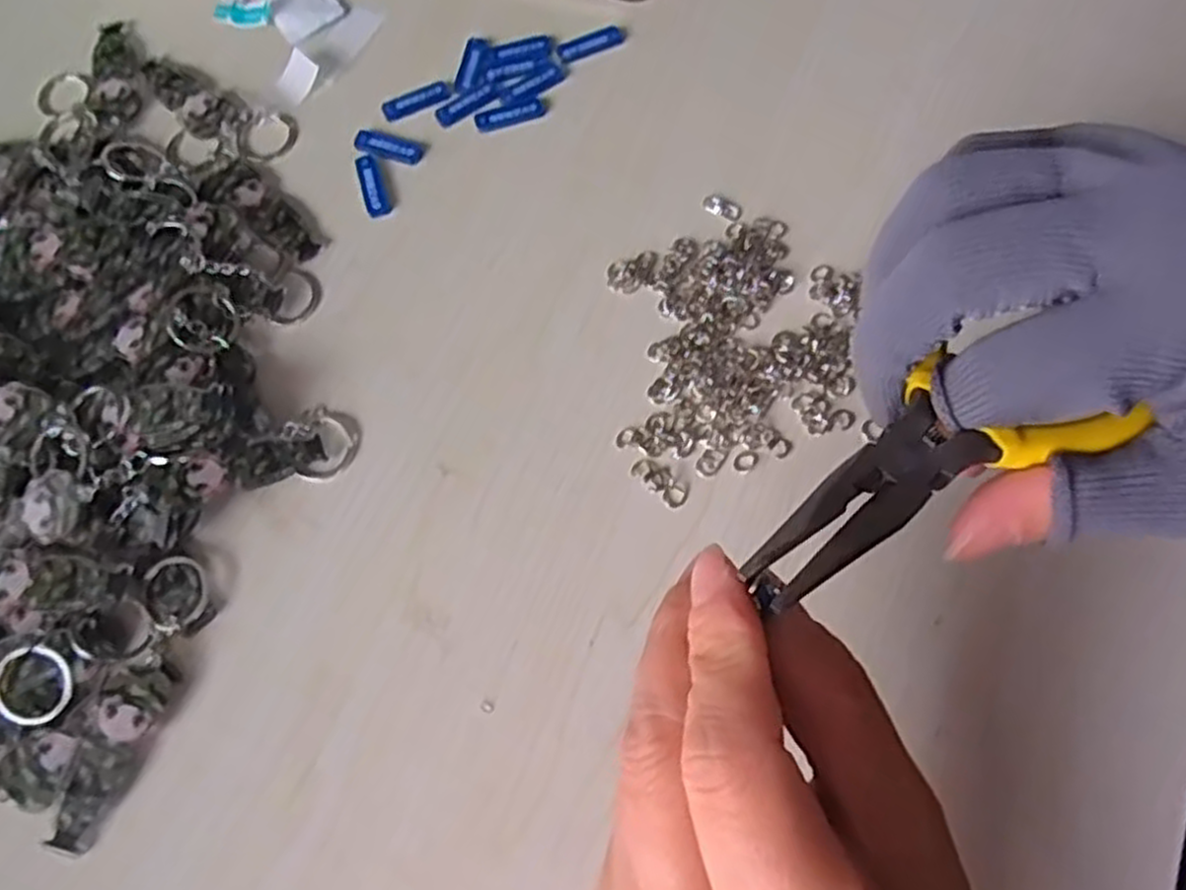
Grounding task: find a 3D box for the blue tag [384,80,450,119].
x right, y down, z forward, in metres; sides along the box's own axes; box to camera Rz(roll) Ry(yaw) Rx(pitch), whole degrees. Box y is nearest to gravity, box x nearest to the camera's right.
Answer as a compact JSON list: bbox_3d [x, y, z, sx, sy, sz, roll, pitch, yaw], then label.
[{"bbox_3d":[-0.077,-0.151,0.341,0.031,0.004,0.008,-25,71,-6],"label":"blue tag"}]

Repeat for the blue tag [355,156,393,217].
[{"bbox_3d":[-0.093,-0.109,0.329,0.010,0.005,0.029,-20,71,-4],"label":"blue tag"}]

